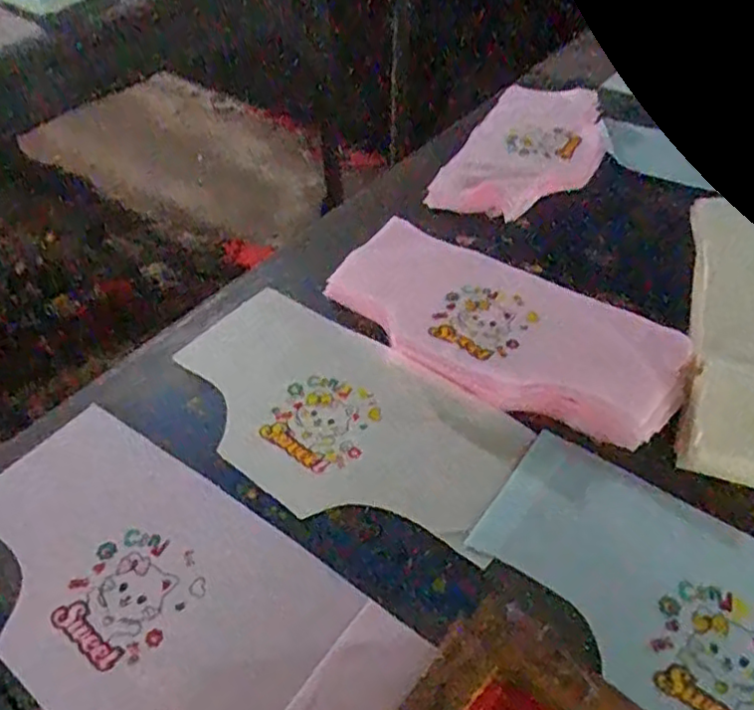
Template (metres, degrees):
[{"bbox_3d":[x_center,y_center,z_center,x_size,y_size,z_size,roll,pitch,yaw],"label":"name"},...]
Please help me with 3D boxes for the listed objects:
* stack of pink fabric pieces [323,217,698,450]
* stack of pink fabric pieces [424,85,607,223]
[{"bbox_3d":[0.095,-0.025,0.546,0.296,0.022,0.138,28,53,25],"label":"stack of pink fabric pieces"},{"bbox_3d":[0.176,-0.236,0.757,0.148,0.017,0.296,18,49,18],"label":"stack of pink fabric pieces"}]

